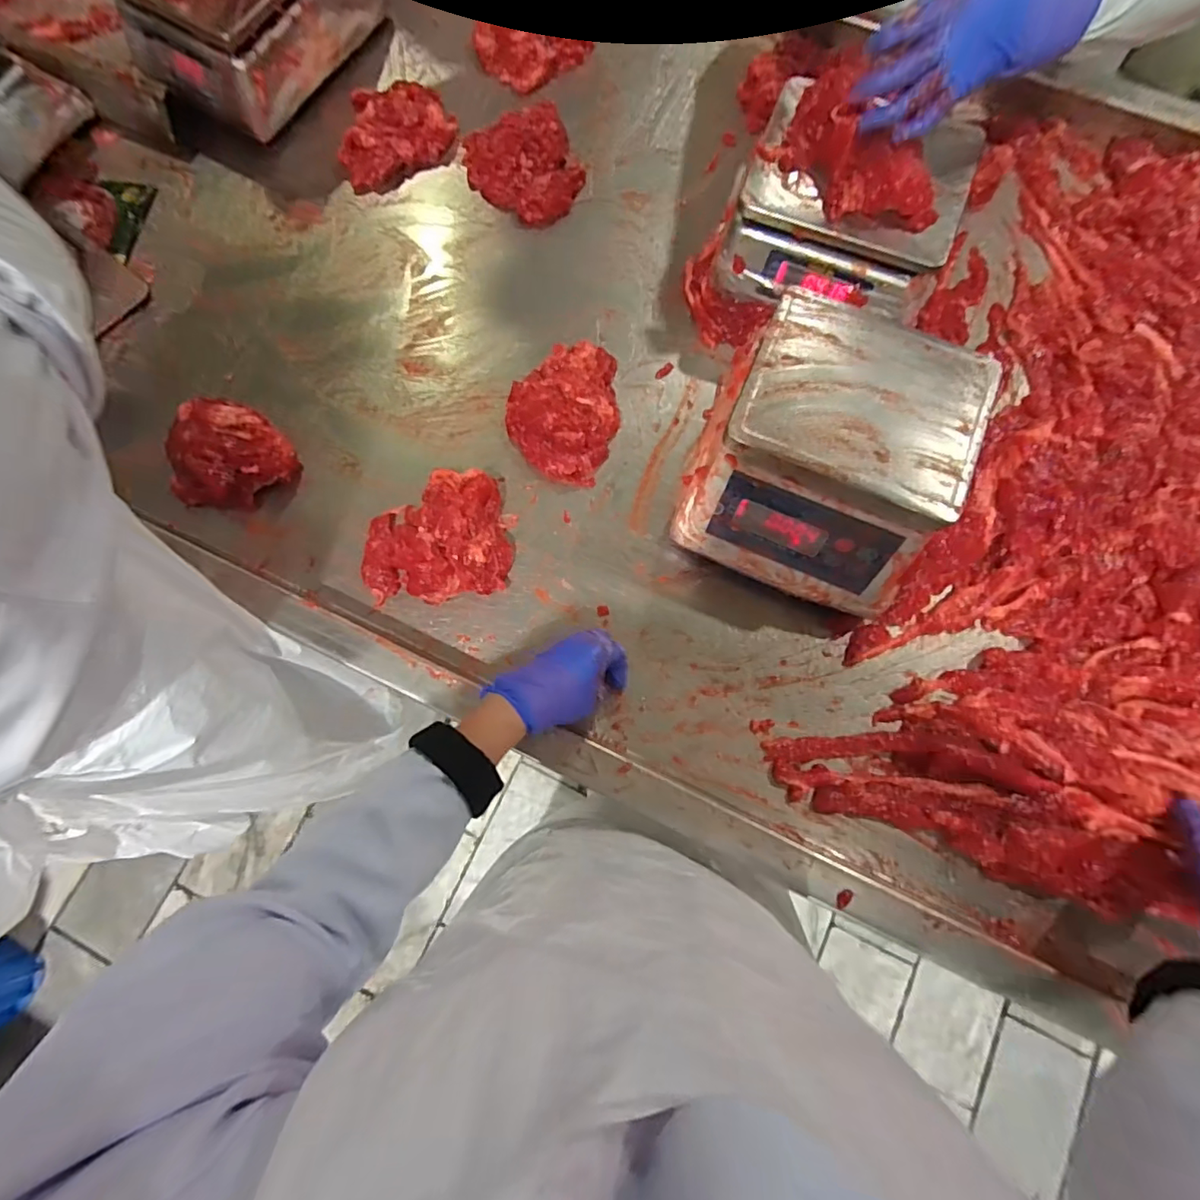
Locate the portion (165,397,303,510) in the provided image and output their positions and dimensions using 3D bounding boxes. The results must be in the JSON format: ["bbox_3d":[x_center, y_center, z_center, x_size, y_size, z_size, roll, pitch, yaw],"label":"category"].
[{"bbox_3d":[-0.414,-0.159,0.602,0.123,0.051,0.119,0,78,1],"label":"portion"}]

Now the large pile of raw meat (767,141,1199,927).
[{"bbox_3d":[0.685,-0.063,0.554,0.738,0.095,0.903,23,80,6],"label":"large pile of raw meat"}]

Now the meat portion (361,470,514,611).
[{"bbox_3d":[-0.174,-0.072,0.581,0.160,0.040,0.146,0,78,1],"label":"meat portion"}]

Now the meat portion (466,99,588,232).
[{"bbox_3d":[-0.096,-0.560,0.703,0.144,0.042,0.144,-24,79,-3],"label":"meat portion"}]

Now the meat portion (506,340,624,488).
[{"bbox_3d":[-0.040,-0.219,0.620,0.128,0.036,0.173,12,79,4],"label":"meat portion"}]

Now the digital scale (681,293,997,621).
[{"bbox_3d":[0.217,-0.142,0.523,0.216,0.115,0.240,21,80,6],"label":"digital scale"}]

